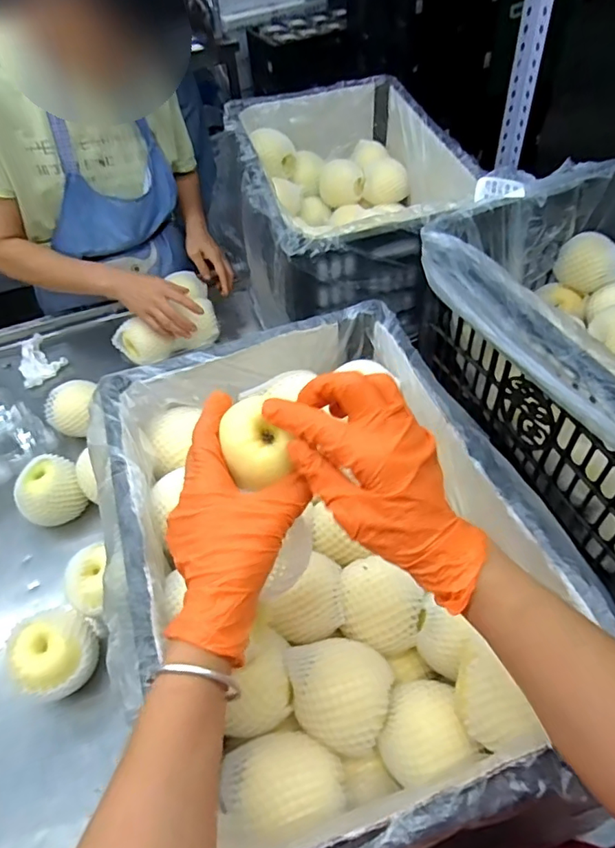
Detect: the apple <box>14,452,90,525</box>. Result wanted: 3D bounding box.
[{"bbox_3d":[-0.367,0.102,0.756,0.082,0.079,0.090,31,60,27],"label":"apple"}]

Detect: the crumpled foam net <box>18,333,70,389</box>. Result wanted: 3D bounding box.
[{"bbox_3d":[-0.503,-0.124,0.980,0.080,0.028,0.103,-28,53,-16],"label":"crumpled foam net"}]

